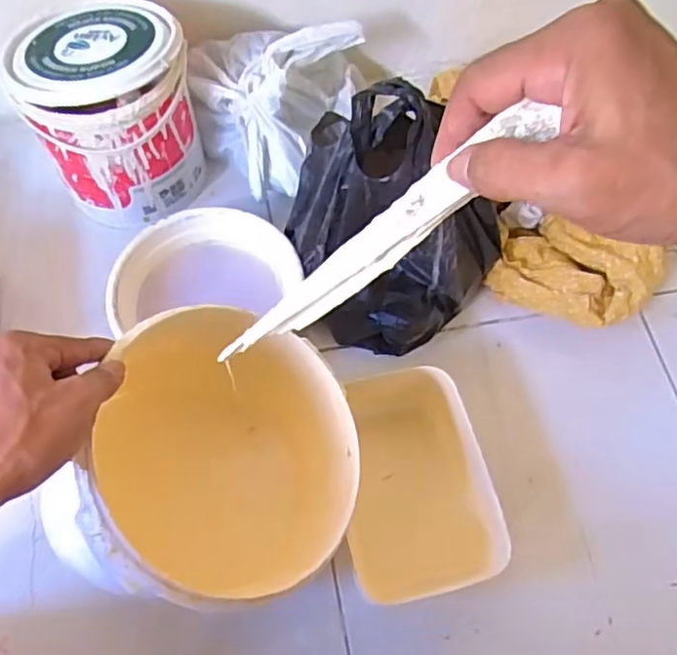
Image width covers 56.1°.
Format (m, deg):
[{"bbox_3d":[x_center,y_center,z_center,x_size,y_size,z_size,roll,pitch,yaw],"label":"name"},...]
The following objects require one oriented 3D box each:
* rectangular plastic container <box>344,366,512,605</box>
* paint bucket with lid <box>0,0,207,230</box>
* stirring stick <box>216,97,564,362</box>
[{"bbox_3d":[0.066,0.138,0.613,0.125,0.084,0.221,-11,65,-6],"label":"rectangular plastic container"},{"bbox_3d":[-0.244,-0.231,0.710,0.167,0.210,0.146,-36,70,-18],"label":"paint bucket with lid"},{"bbox_3d":[0.009,-0.032,0.330,0.020,0.240,0.014,12,57,-38],"label":"stirring stick"}]

